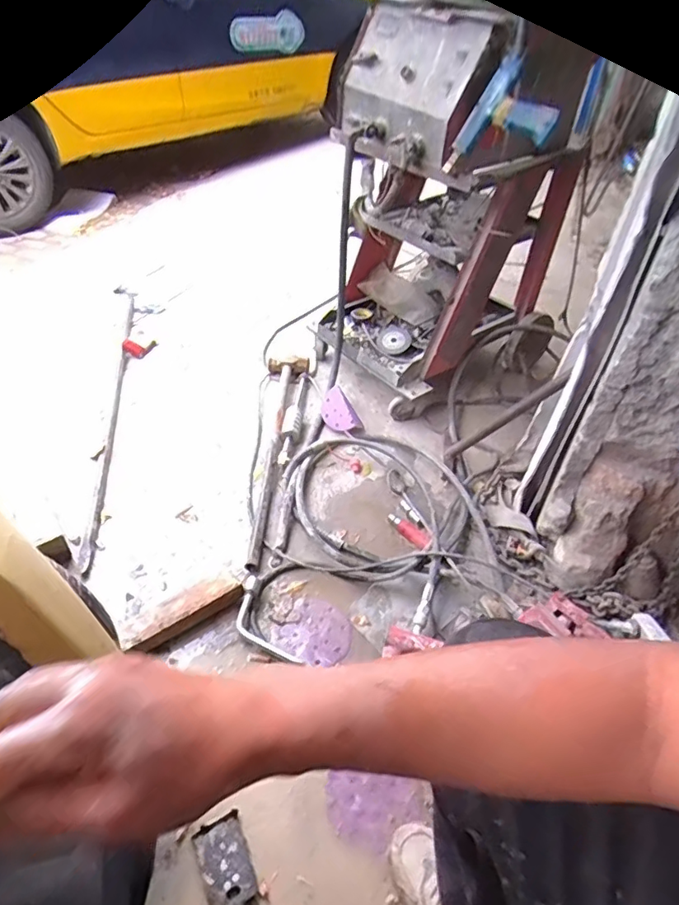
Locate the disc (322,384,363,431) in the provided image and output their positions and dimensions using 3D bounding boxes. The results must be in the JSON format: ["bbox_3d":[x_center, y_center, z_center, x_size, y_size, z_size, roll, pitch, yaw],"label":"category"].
[{"bbox_3d":[-0.002,-0.109,1.408,0.079,0.047,0.152,-17,46,-21],"label":"disc"}]

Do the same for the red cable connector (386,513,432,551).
[{"bbox_3d":[0.145,0.166,1.155,0.032,0.024,0.113,-28,51,-29],"label":"red cable connector"}]

